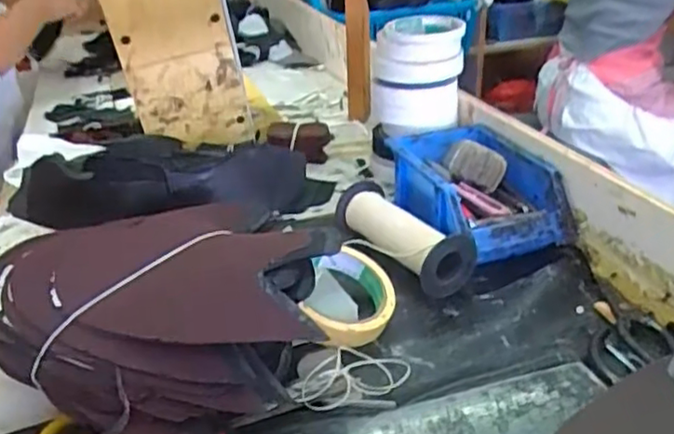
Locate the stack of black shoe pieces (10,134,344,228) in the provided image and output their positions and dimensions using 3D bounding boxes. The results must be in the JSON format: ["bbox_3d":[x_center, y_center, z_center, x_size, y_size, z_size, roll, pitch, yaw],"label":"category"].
[{"bbox_3d":[-0.186,-0.033,0.708,0.358,0.085,0.112,-6,28,-5],"label":"stack of black shoe pieces"}]

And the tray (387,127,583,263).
[{"bbox_3d":[0.136,-0.027,0.659,0.132,0.070,0.189,-9,28,-10],"label":"tray"}]

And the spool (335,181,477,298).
[{"bbox_3d":[0.057,0.014,0.611,0.064,0.048,0.152,-18,31,-26],"label":"spool"}]

